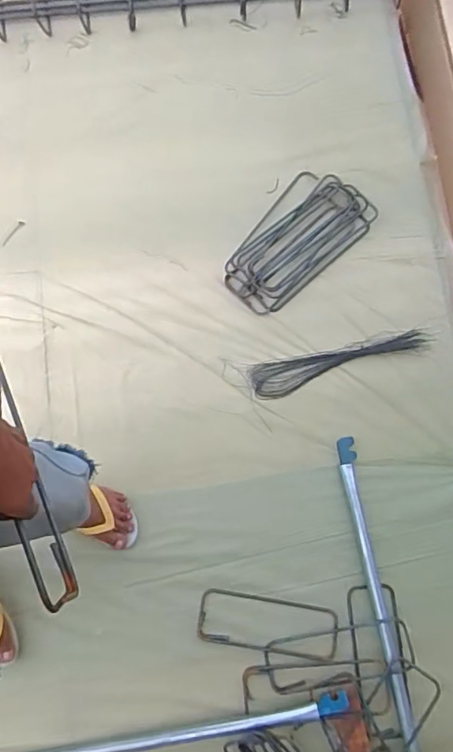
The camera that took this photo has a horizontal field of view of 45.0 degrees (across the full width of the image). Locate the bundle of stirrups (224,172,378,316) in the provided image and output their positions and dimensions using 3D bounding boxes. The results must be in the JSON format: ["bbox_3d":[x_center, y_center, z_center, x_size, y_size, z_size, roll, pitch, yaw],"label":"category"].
[{"bbox_3d":[0.171,-0.333,1.348,0.220,0.041,0.409,41,81,10],"label":"bundle of stirrups"}]

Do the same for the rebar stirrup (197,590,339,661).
[{"bbox_3d":[0.087,0.531,1.160,0.293,0.014,0.109,9,77,3],"label":"rebar stirrup"}]

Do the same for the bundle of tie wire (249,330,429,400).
[{"bbox_3d":[0.269,-0.027,1.285,0.424,0.028,0.079,-13,77,-2],"label":"bundle of tie wire"}]

